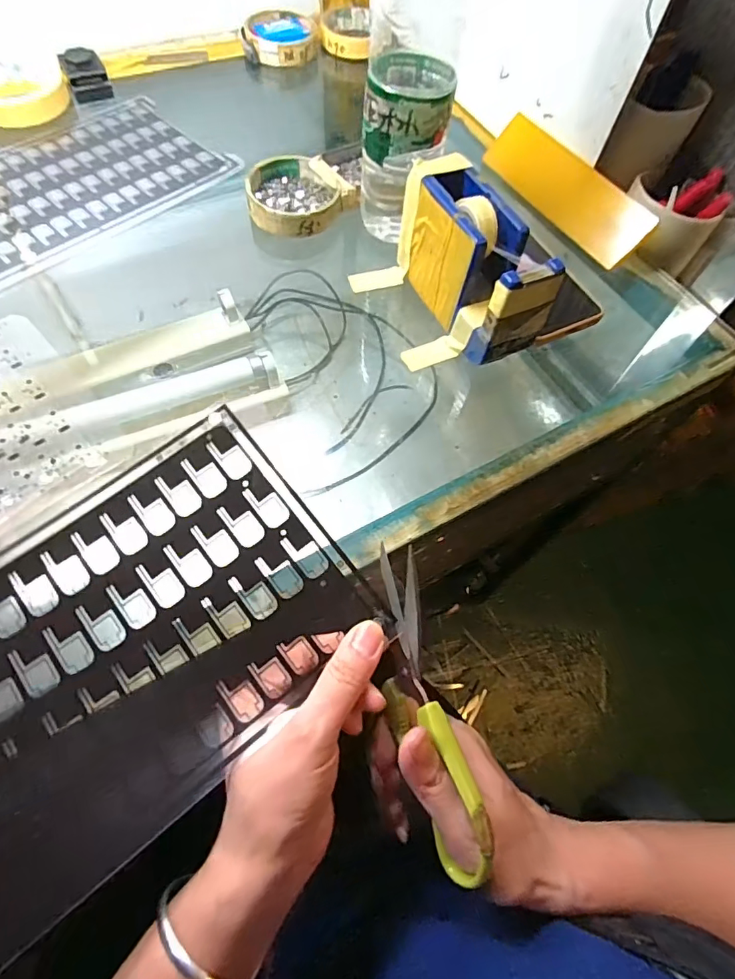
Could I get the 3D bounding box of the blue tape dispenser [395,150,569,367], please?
[{"bbox_3d":[0.075,-0.166,0.357,0.054,0.076,0.137,-21,65,-15],"label":"blue tape dispenser"}]

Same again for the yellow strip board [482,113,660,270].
[{"bbox_3d":[0.187,-0.283,0.459,0.015,0.055,0.184,-21,68,-33],"label":"yellow strip board"}]

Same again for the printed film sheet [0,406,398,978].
[{"bbox_3d":[-0.143,0.091,0.225,0.291,0.030,0.159,-37,67,-20],"label":"printed film sheet"}]

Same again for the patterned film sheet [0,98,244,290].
[{"bbox_3d":[-0.284,-0.268,0.436,0.172,0.008,0.294,41,66,16],"label":"patterned film sheet"}]

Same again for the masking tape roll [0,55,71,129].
[{"bbox_3d":[-0.362,-0.415,0.502,0.093,0.026,0.093,-23,66,-16],"label":"masking tape roll"}]

